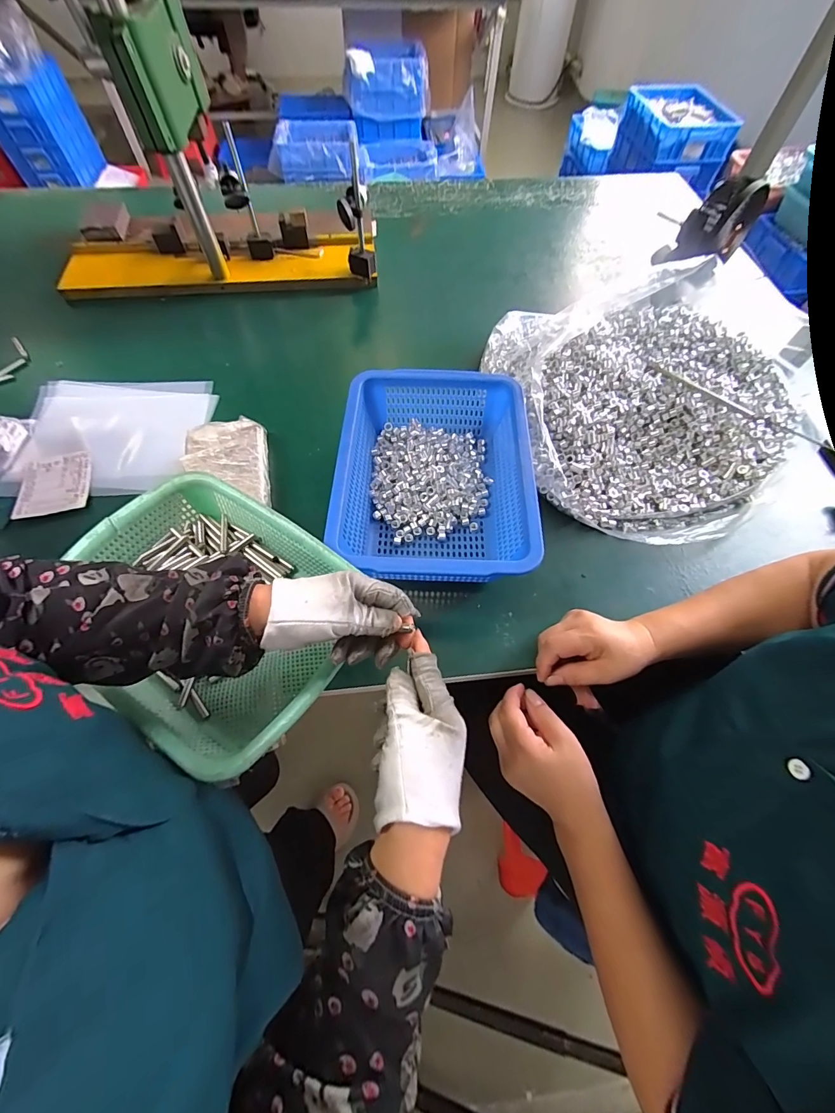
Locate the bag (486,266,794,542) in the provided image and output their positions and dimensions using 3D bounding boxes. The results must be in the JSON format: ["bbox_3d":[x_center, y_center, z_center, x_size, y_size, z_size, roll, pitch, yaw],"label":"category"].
[{"bbox_3d":[0.347,-0.253,0.626,0.428,0.101,0.479,-11,62,-7],"label":"bag"}]

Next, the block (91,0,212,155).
[{"bbox_3d":[-0.377,-0.708,0.607,0.055,0.122,0.184,4,62,2],"label":"block"}]

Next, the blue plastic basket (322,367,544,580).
[{"bbox_3d":[0.020,-0.093,0.534,0.224,0.106,0.302,1,62,0],"label":"blue plastic basket"}]

